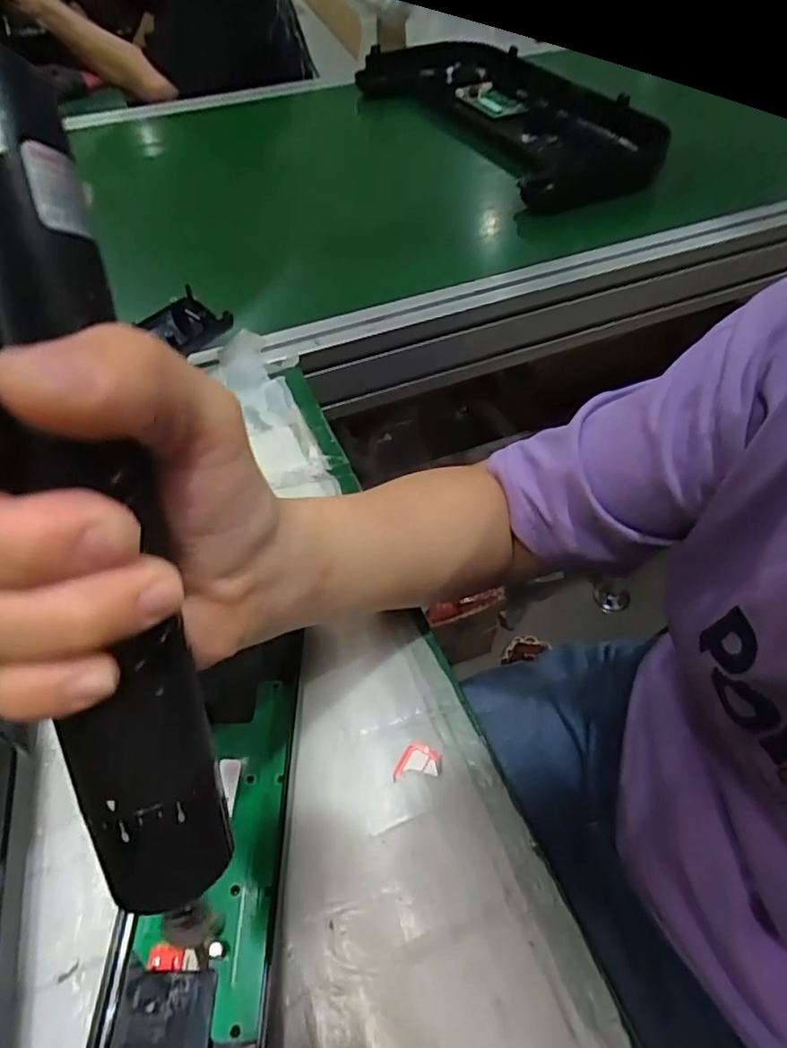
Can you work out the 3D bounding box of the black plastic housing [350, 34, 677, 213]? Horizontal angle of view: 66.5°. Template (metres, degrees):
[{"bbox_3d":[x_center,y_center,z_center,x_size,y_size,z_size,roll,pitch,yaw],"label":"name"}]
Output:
[{"bbox_3d":[0.135,-0.522,0.760,0.203,0.077,0.461,-28,54,-20],"label":"black plastic housing"}]

